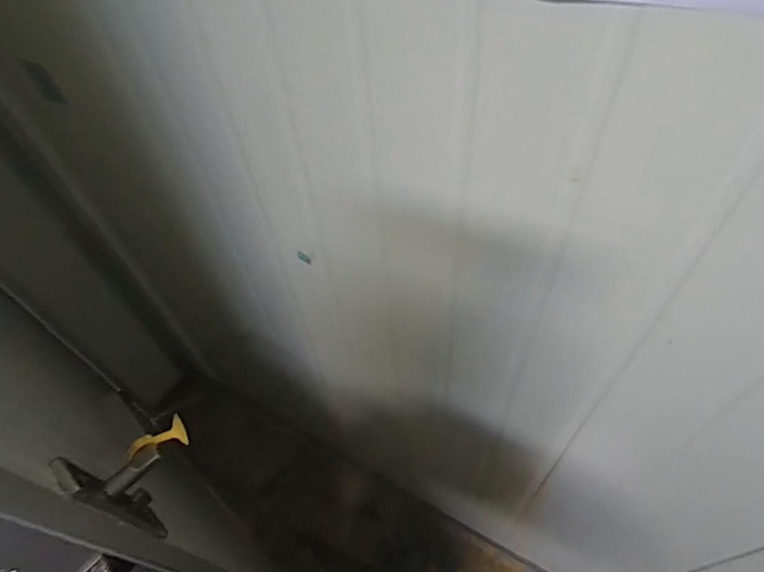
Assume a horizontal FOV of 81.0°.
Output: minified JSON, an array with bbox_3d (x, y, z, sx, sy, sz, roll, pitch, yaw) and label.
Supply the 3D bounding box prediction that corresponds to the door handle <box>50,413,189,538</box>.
[{"bbox_3d":[-0.267,0.199,0.503,0.049,0.177,0.112,16,54,18],"label":"door handle"}]

